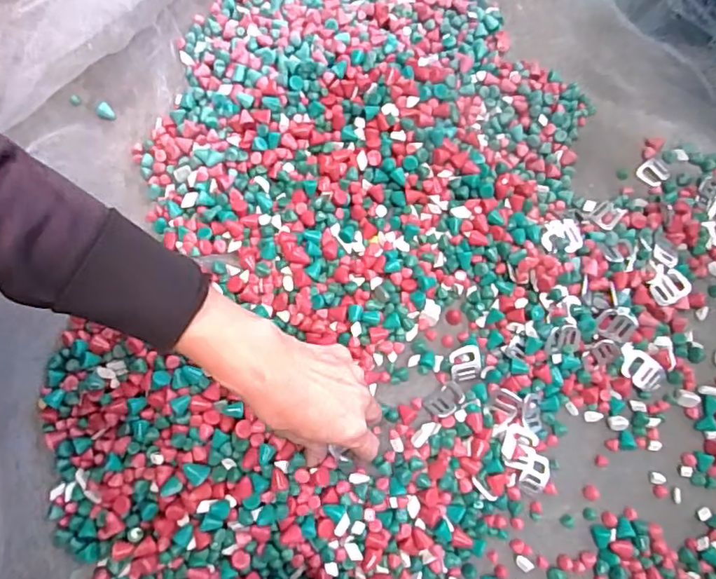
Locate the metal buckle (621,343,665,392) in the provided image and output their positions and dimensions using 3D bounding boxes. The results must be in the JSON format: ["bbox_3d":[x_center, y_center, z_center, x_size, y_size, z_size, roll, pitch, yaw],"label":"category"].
[{"bbox_3d":[0.243,0.069,0.464,0.045,0.007,0.028,37,75,9],"label":"metal buckle"}]

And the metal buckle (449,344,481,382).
[{"bbox_3d":[0.091,0.064,0.460,0.026,0.007,0.032,-8,111,2],"label":"metal buckle"}]

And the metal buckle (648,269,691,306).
[{"bbox_3d":[0.280,-0.002,0.485,0.035,0.004,0.027,-20,80,-5],"label":"metal buckle"}]

